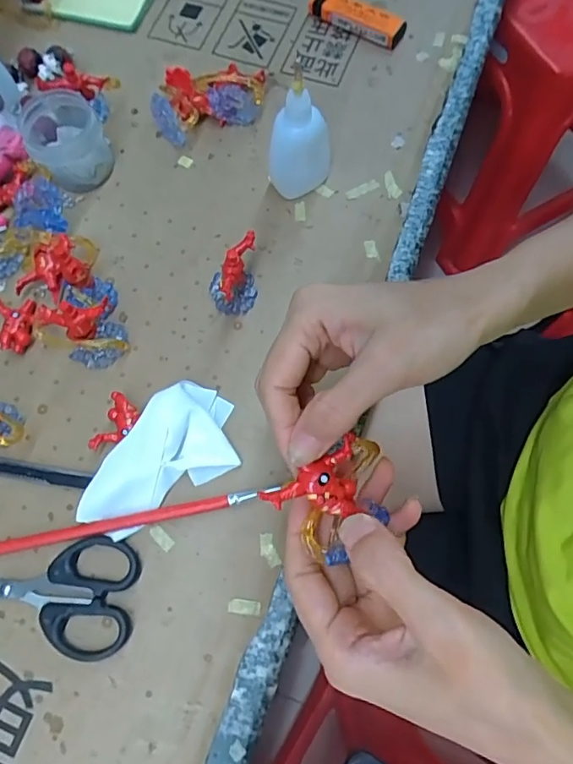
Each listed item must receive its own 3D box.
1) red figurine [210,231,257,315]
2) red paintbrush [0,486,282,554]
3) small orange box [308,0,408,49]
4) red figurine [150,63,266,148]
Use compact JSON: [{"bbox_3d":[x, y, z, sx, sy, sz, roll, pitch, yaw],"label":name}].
[{"bbox_3d":[-0.033,-0.069,0.341,0.037,0.051,0.035,-20,74,-4],"label":"red figurine"},{"bbox_3d":[-0.125,0.090,0.317,0.240,0.012,0.010,-11,73,-1],"label":"red paintbrush"},{"bbox_3d":[0.054,-0.295,0.421,0.085,0.019,0.018,32,77,11],"label":"small orange box"},{"bbox_3d":[-0.059,-0.217,0.397,0.085,0.028,0.068,-8,73,0],"label":"red figurine"}]

